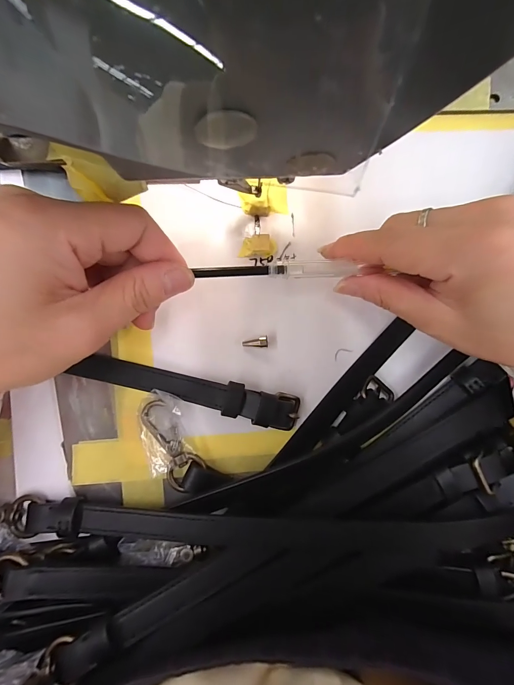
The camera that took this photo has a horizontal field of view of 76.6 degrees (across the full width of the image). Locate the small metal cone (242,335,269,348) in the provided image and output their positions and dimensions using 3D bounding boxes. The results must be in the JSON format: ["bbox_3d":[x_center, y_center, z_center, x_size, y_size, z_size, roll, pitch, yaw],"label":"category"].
[{"bbox_3d":[-0.001,0.000,0.200,0.015,0.008,0.007,2,88,-2],"label":"small metal cone"}]

